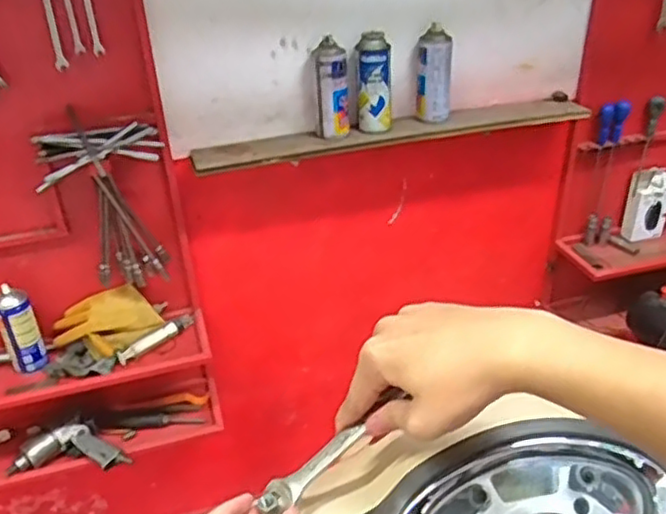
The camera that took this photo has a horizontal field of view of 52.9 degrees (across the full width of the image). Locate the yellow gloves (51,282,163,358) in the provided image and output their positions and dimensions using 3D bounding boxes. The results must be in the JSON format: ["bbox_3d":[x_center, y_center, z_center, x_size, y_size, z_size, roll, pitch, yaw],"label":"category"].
[{"bbox_3d":[-0.435,0.127,1.297,0.202,0.075,0.090,-16,35,-20],"label":"yellow gloves"}]

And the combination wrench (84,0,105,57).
[{"bbox_3d":[-0.386,-0.385,1.069,0.018,0.119,0.004,-16,28,-22],"label":"combination wrench"}]

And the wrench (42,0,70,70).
[{"bbox_3d":[-0.440,-0.364,1.051,0.021,0.133,0.004,-14,27,-20],"label":"wrench"}]

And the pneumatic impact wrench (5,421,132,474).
[{"bbox_3d":[-0.517,0.372,1.328,0.223,0.052,0.089,-2,32,1],"label":"pneumatic impact wrench"}]

